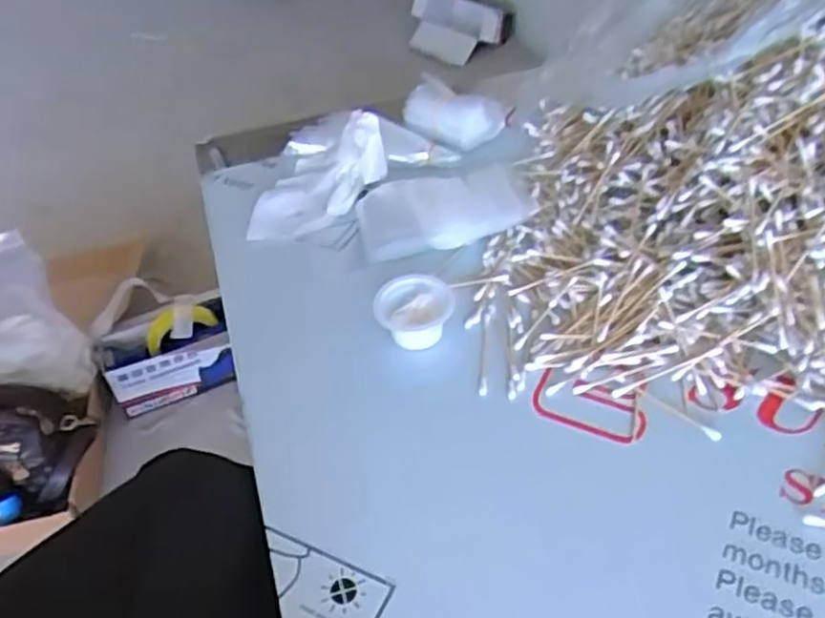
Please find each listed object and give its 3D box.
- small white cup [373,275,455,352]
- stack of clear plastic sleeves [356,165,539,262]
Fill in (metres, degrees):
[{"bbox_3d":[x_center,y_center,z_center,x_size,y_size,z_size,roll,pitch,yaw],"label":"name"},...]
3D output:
[{"bbox_3d":[0.001,0.000,0.511,0.052,0.033,0.042,-8,43,-2],"label":"small white cup"},{"bbox_3d":[0.025,-0.082,0.590,0.136,0.023,0.070,-10,44,-5],"label":"stack of clear plastic sleeves"}]

